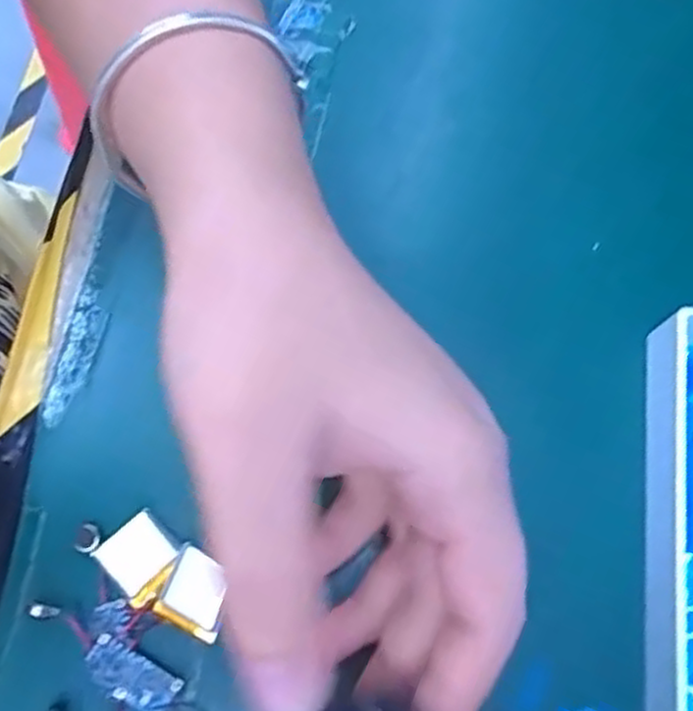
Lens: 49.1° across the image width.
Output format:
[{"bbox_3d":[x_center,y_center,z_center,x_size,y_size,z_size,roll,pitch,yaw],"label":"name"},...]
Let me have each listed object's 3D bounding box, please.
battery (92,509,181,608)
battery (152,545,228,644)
[{"bbox_3d":[-0.063,0.062,0.231,0.020,0.004,0.022,-41,79,-13],"label":"battery"},{"bbox_3d":[-0.044,0.070,0.222,0.021,0.004,0.021,21,78,16],"label":"battery"}]

